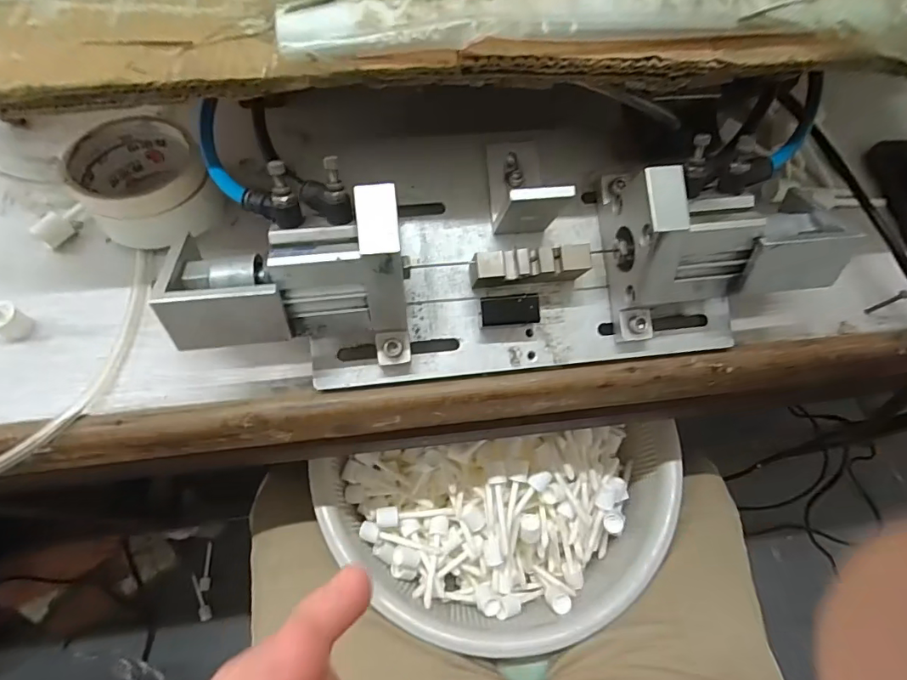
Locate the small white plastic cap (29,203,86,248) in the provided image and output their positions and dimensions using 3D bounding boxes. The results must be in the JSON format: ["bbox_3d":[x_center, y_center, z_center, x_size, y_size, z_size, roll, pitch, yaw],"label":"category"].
[{"bbox_3d":[-0.281,-0.084,0.346,0.014,0.019,0.037,33,69,10],"label":"small white plastic cap"}]

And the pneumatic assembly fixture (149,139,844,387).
[{"bbox_3d":[0.035,-0.057,0.303,0.379,0.109,0.136,-6,67,-6],"label":"pneumatic assembly fixture"}]

